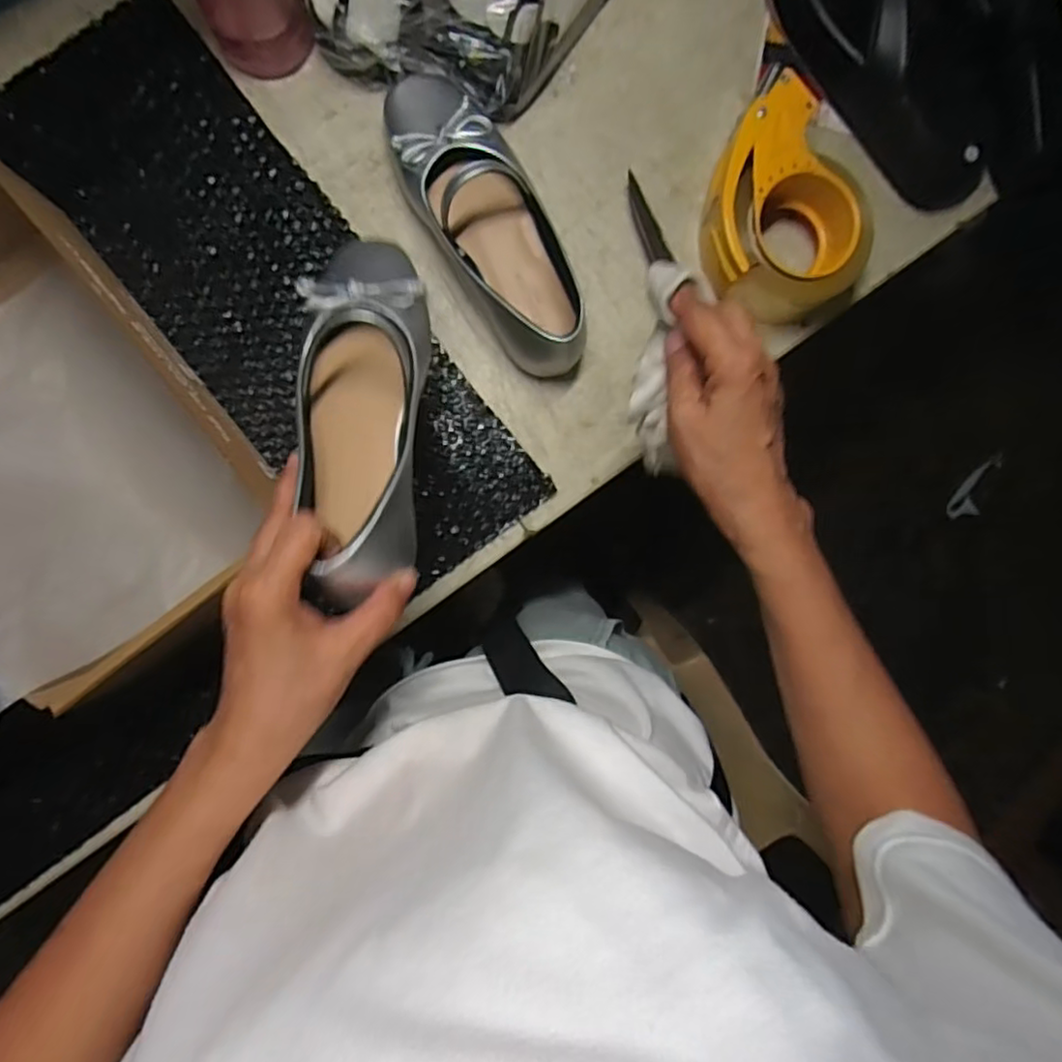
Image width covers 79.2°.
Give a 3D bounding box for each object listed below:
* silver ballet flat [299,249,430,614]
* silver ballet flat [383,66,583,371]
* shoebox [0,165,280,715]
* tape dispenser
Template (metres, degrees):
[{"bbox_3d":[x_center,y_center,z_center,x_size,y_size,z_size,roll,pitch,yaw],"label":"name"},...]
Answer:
[{"bbox_3d":[-0.101,-0.072,0.380,0.079,0.051,0.242,-5,65,-5],"label":"silver ballet flat"},{"bbox_3d":[-0.032,-0.229,0.476,0.078,0.065,0.240,-29,92,-5],"label":"silver ballet flat"},{"bbox_3d":[-0.317,-0.065,0.423,0.182,0.116,0.311,-39,93,-4],"label":"shoebox"},{"bbox_3d":[0.196,-0.253,0.497,0.119,0.062,0.158,7,89,-5],"label":"tape dispenser"}]

